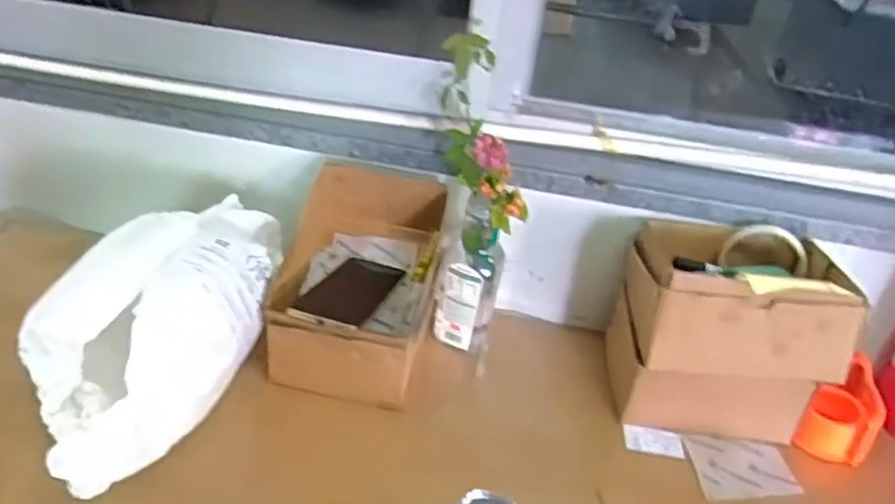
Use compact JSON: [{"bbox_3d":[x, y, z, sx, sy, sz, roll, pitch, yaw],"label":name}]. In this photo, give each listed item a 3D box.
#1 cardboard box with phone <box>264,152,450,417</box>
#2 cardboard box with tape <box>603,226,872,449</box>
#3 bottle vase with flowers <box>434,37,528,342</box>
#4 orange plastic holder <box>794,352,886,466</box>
[{"bbox_3d":[-0.093,0.027,0.775,0.159,0.166,0.217,9,33,2],"label":"cardboard box with phone"},{"bbox_3d":[0.297,0.077,0.758,0.197,0.190,0.145,8,33,1],"label":"cardboard box with tape"},{"bbox_3d":[0.033,-0.054,0.758,0.097,0.345,0.100,10,33,4],"label":"bottle vase with flowers"},{"bbox_3d":[0.443,0.172,0.781,0.069,0.064,0.124,25,37,25],"label":"orange plastic holder"}]

